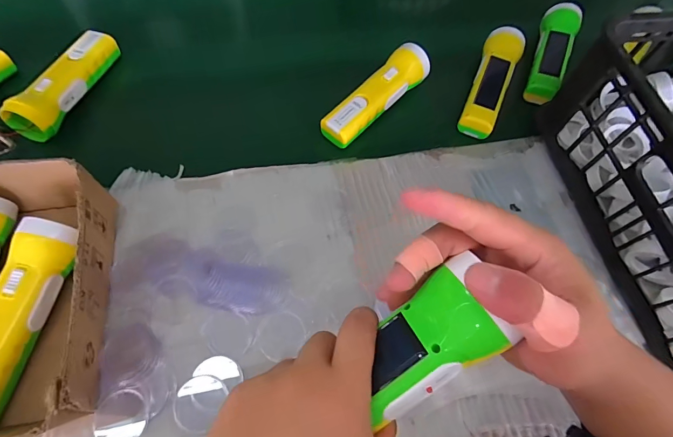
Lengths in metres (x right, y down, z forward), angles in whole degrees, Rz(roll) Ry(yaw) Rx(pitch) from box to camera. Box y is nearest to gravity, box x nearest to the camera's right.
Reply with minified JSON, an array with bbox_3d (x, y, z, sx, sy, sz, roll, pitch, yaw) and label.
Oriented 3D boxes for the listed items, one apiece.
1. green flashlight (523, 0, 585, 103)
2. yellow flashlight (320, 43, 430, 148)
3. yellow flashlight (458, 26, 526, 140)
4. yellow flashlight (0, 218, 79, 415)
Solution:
[{"bbox_3d":[0.305,-0.236,0.523,0.046,0.047,0.167,24,63,7],"label":"green flashlight"},{"bbox_3d":[0.050,-0.157,0.464,0.042,0.039,0.163,43,67,16],"label":"yellow flashlight"},{"bbox_3d":[0.207,-0.184,0.496,0.051,0.044,0.162,24,63,7],"label":"yellow flashlight"},{"bbox_3d":[-0.264,0.086,0.310,0.047,0.053,0.165,11,62,1],"label":"yellow flashlight"}]

